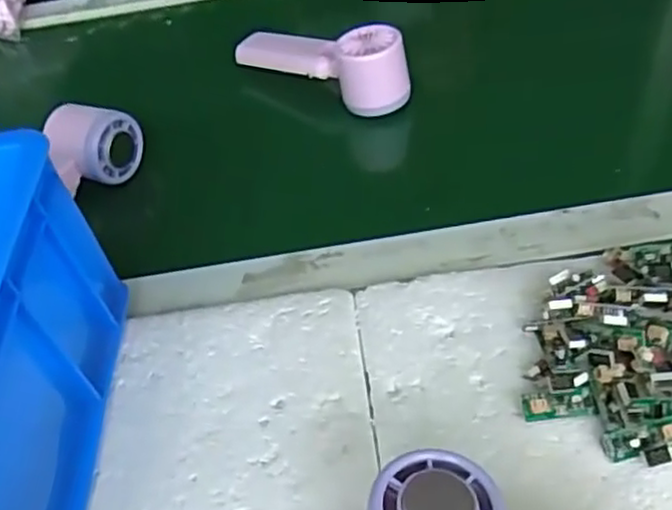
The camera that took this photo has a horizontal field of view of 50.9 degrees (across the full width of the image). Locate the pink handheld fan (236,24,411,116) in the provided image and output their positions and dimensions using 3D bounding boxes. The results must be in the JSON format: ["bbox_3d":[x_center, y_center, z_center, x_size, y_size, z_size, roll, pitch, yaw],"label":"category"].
[{"bbox_3d":[-0.015,-0.168,0.598,0.162,0.051,0.048,22,54,25],"label":"pink handheld fan"}]

